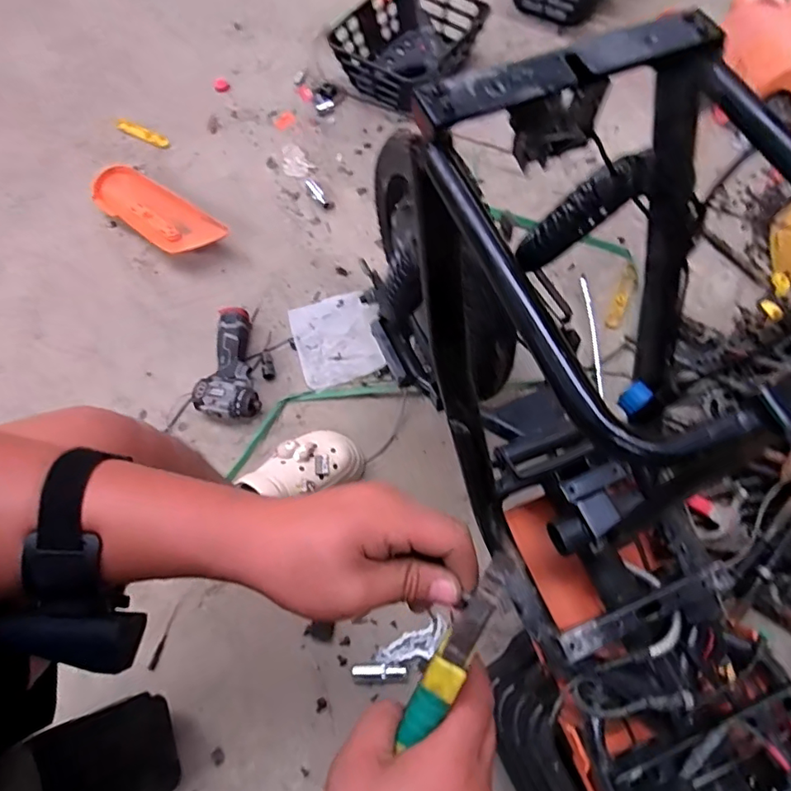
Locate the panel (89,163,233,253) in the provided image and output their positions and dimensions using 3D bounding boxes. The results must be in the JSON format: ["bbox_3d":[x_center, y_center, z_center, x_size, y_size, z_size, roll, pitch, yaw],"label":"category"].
[{"bbox_3d":[-0.492,-0.379,1.093,0.339,0.067,0.112,32,71,13],"label":"panel"}]

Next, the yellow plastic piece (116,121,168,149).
[{"bbox_3d":[-0.573,-0.593,1.195,0.120,0.024,0.027,25,69,10],"label":"yellow plastic piece"}]

